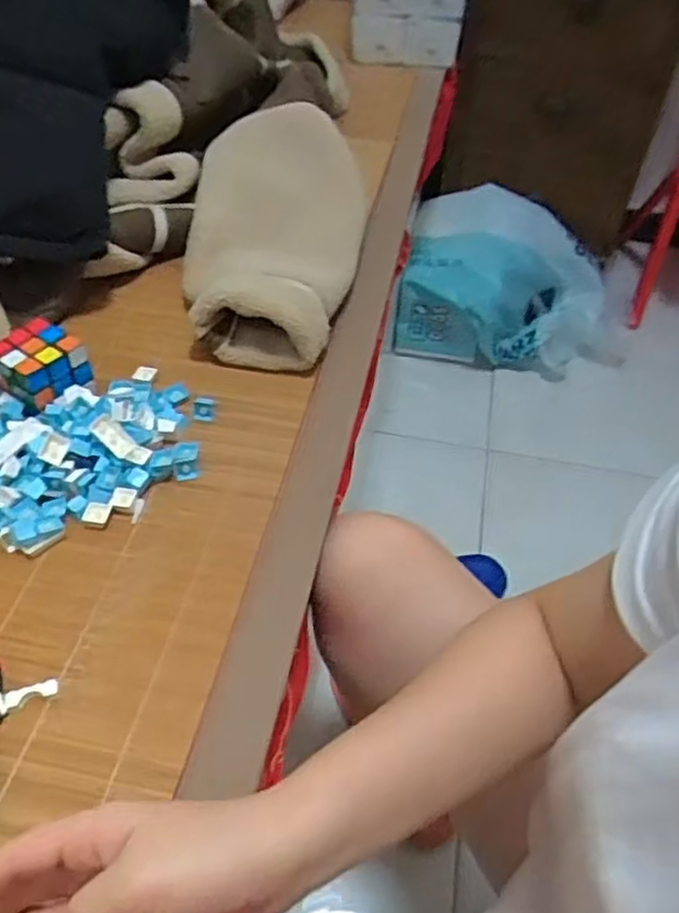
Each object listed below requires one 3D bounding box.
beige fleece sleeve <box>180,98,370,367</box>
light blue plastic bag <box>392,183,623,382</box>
[{"bbox_3d":[-0.068,-0.259,0.786,0.178,0.089,0.406,4,47,1],"label":"beige fleece sleeve"},{"bbox_3d":[0.333,-0.334,1.400,0.427,0.199,0.298,6,47,2],"label":"light blue plastic bag"}]

